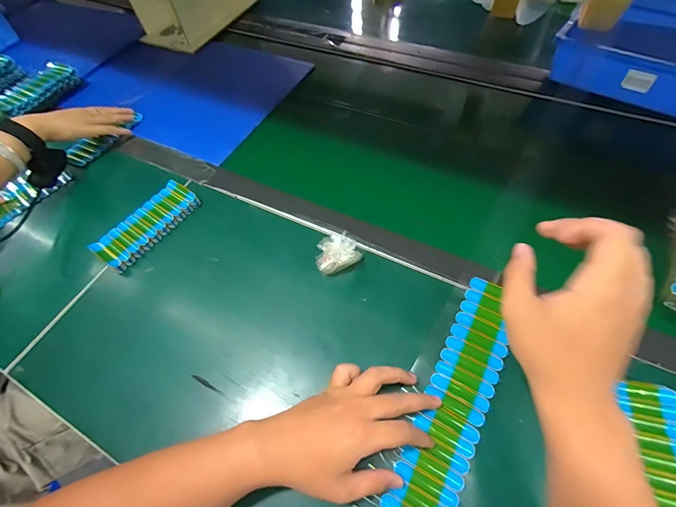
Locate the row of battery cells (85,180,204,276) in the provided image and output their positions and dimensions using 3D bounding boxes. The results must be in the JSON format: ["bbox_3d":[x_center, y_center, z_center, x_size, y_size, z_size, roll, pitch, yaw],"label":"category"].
[{"bbox_3d":[-0.285,-0.043,0.504,0.066,0.024,0.153,31,65,21],"label":"row of battery cells"}]

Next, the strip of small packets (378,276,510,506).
[{"bbox_3d":[0.117,0.167,0.344,0.065,0.014,0.303,23,66,17],"label":"strip of small packets"}]

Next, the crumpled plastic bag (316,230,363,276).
[{"bbox_3d":[-0.004,-0.002,0.450,0.063,0.033,0.056,-27,60,-12],"label":"crumpled plastic bag"}]

